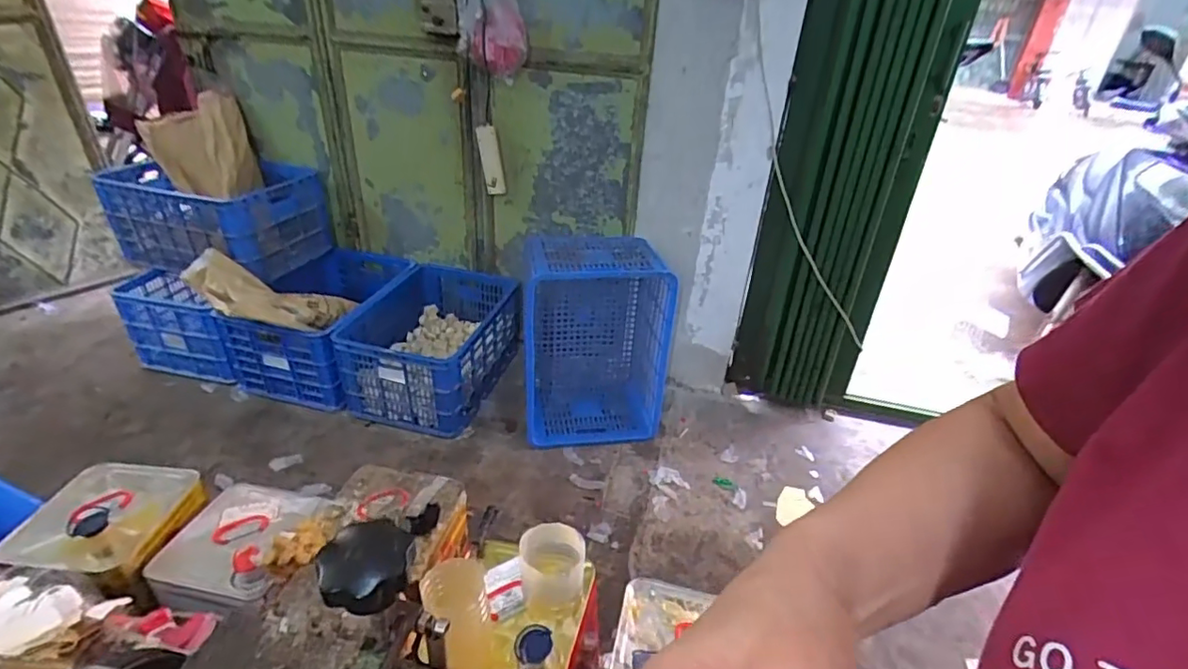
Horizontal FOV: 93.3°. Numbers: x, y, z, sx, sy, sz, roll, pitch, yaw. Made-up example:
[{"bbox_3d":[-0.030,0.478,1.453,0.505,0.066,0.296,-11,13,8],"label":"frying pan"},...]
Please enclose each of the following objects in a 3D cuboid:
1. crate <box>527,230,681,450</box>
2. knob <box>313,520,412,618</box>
[{"bbox_3d":[0.019,0.013,1.811,0.459,0.616,0.320,-1,31,-8],"label":"crate"},{"bbox_3d":[-0.102,0.103,0.255,0.037,0.013,0.043,14,32,16],"label":"knob"}]

